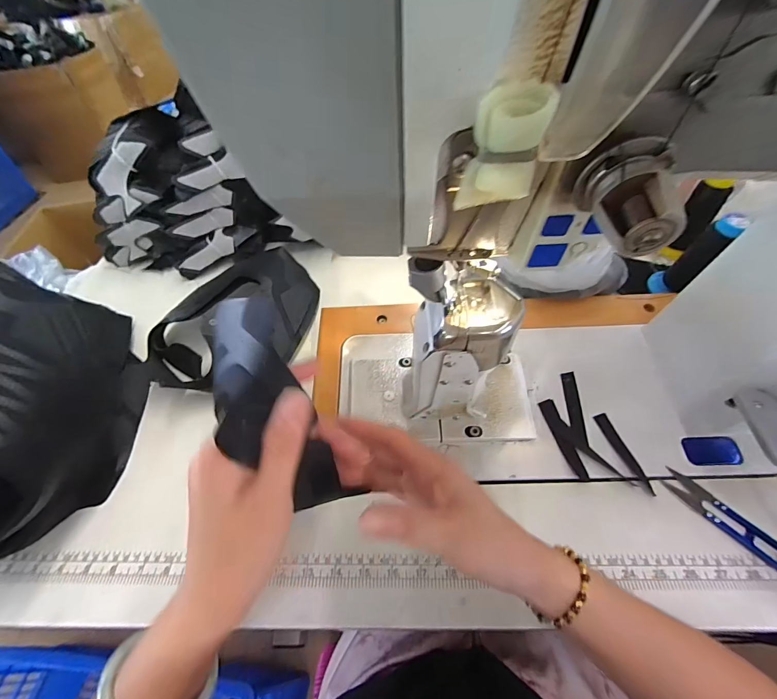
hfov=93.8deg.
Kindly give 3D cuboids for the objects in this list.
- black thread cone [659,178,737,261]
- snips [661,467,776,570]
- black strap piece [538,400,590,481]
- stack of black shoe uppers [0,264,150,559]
[{"bbox_3d":[0.445,-0.189,0.527,0.049,0.107,0.041,-35,58,-22],"label":"black thread cone"},{"bbox_3d":[0.317,0.159,0.331,0.026,0.007,0.118,-36,58,-22],"label":"snips"},{"bbox_3d":[0.185,0.094,0.382,0.016,0.005,0.085,-14,61,-7],"label":"black strap piece"},{"bbox_3d":[-0.371,0.031,0.368,0.118,0.183,0.336,-17,53,-9],"label":"stack of black shoe uppers"}]

